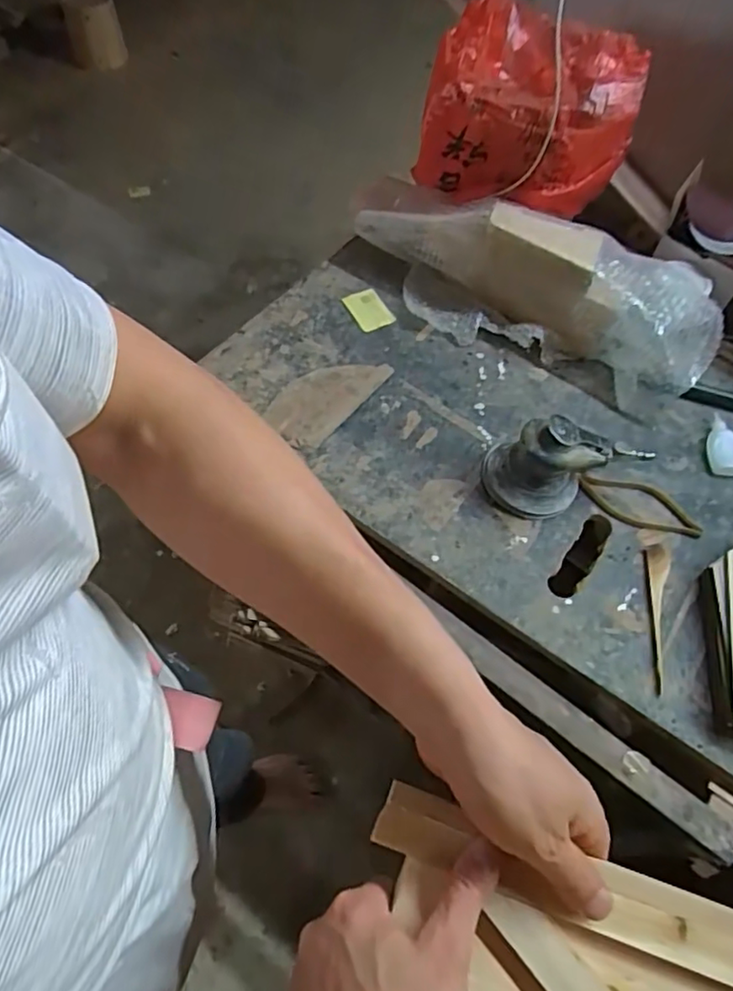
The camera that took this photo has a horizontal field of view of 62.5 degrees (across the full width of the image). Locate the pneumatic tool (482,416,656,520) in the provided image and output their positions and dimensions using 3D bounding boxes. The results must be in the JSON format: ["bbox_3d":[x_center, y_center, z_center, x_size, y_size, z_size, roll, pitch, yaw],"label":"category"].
[{"bbox_3d":[0.233,-0.032,0.713,0.174,0.108,0.105,22,60,9],"label":"pneumatic tool"}]

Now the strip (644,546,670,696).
[{"bbox_3d":[0.331,0.135,0.676,0.026,0.008,0.171,10,59,2],"label":"strip"}]

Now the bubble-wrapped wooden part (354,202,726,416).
[{"bbox_3d":[0.221,-0.289,0.839,0.499,0.152,0.152,21,60,9],"label":"bubble-wrapped wooden part"}]

